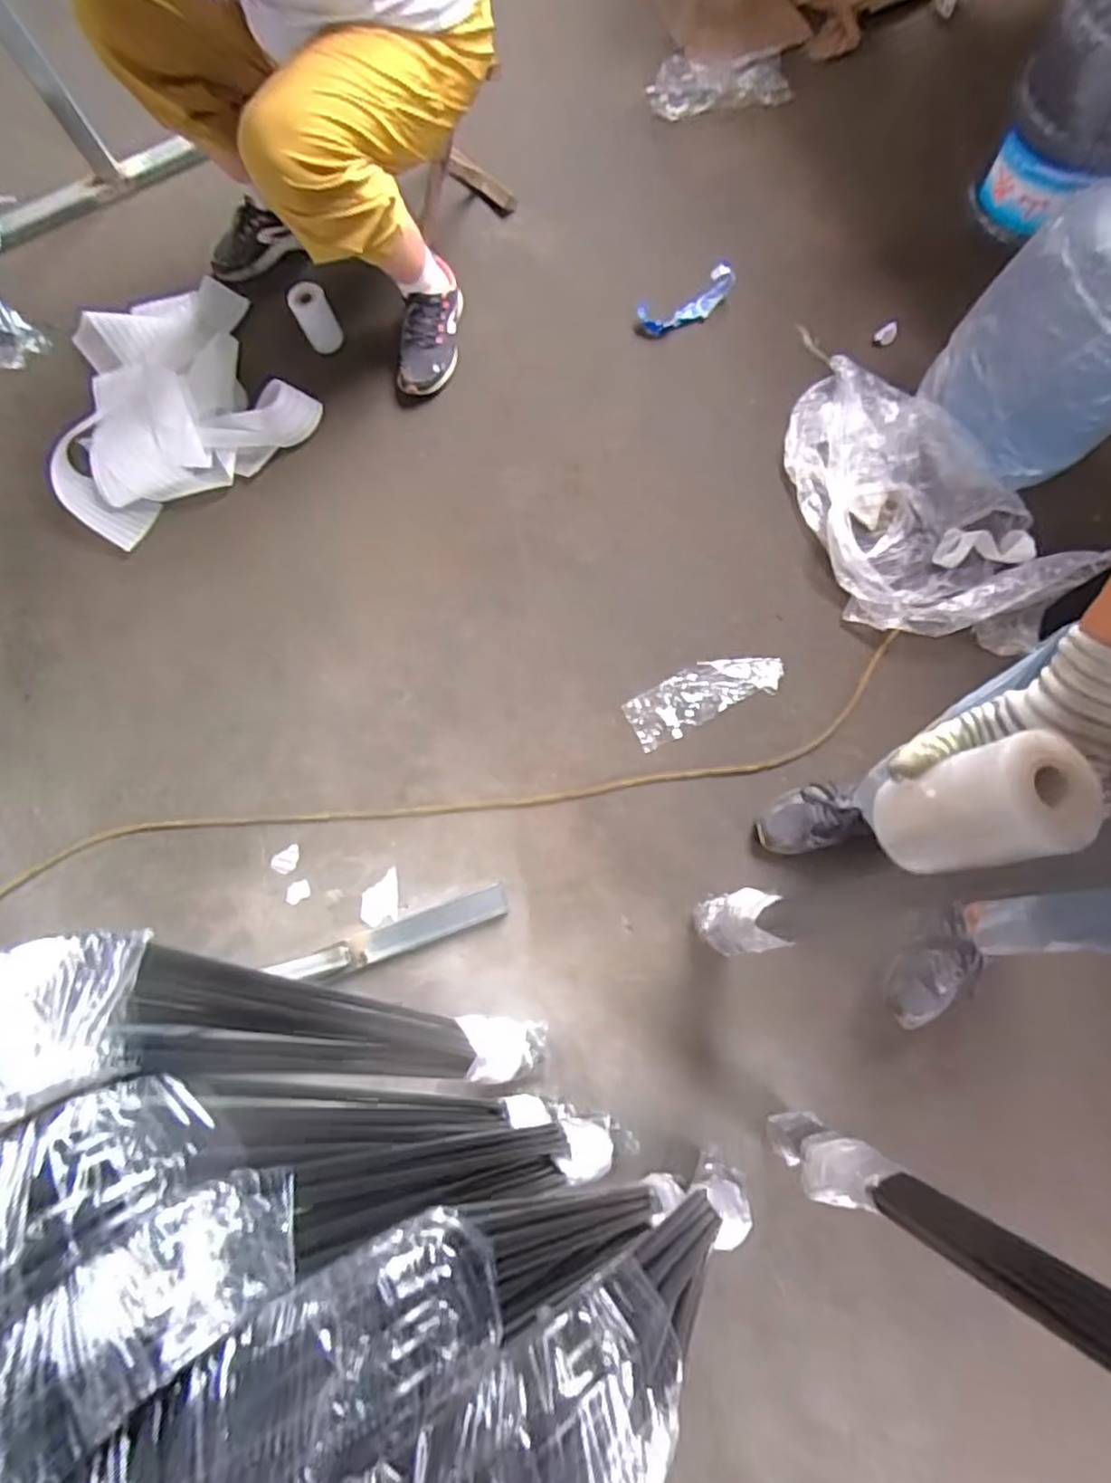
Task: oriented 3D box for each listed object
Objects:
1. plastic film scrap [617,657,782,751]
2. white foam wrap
[{"bbox_3d":[0.253,-0.084,1.162,0.268,0.012,0.098,-25,76,-5],"label":"plastic film scrap"},{"bbox_3d":[-0.789,-0.678,1.327,0.518,0.099,0.523,-43,78,-9],"label":"white foam wrap"}]

